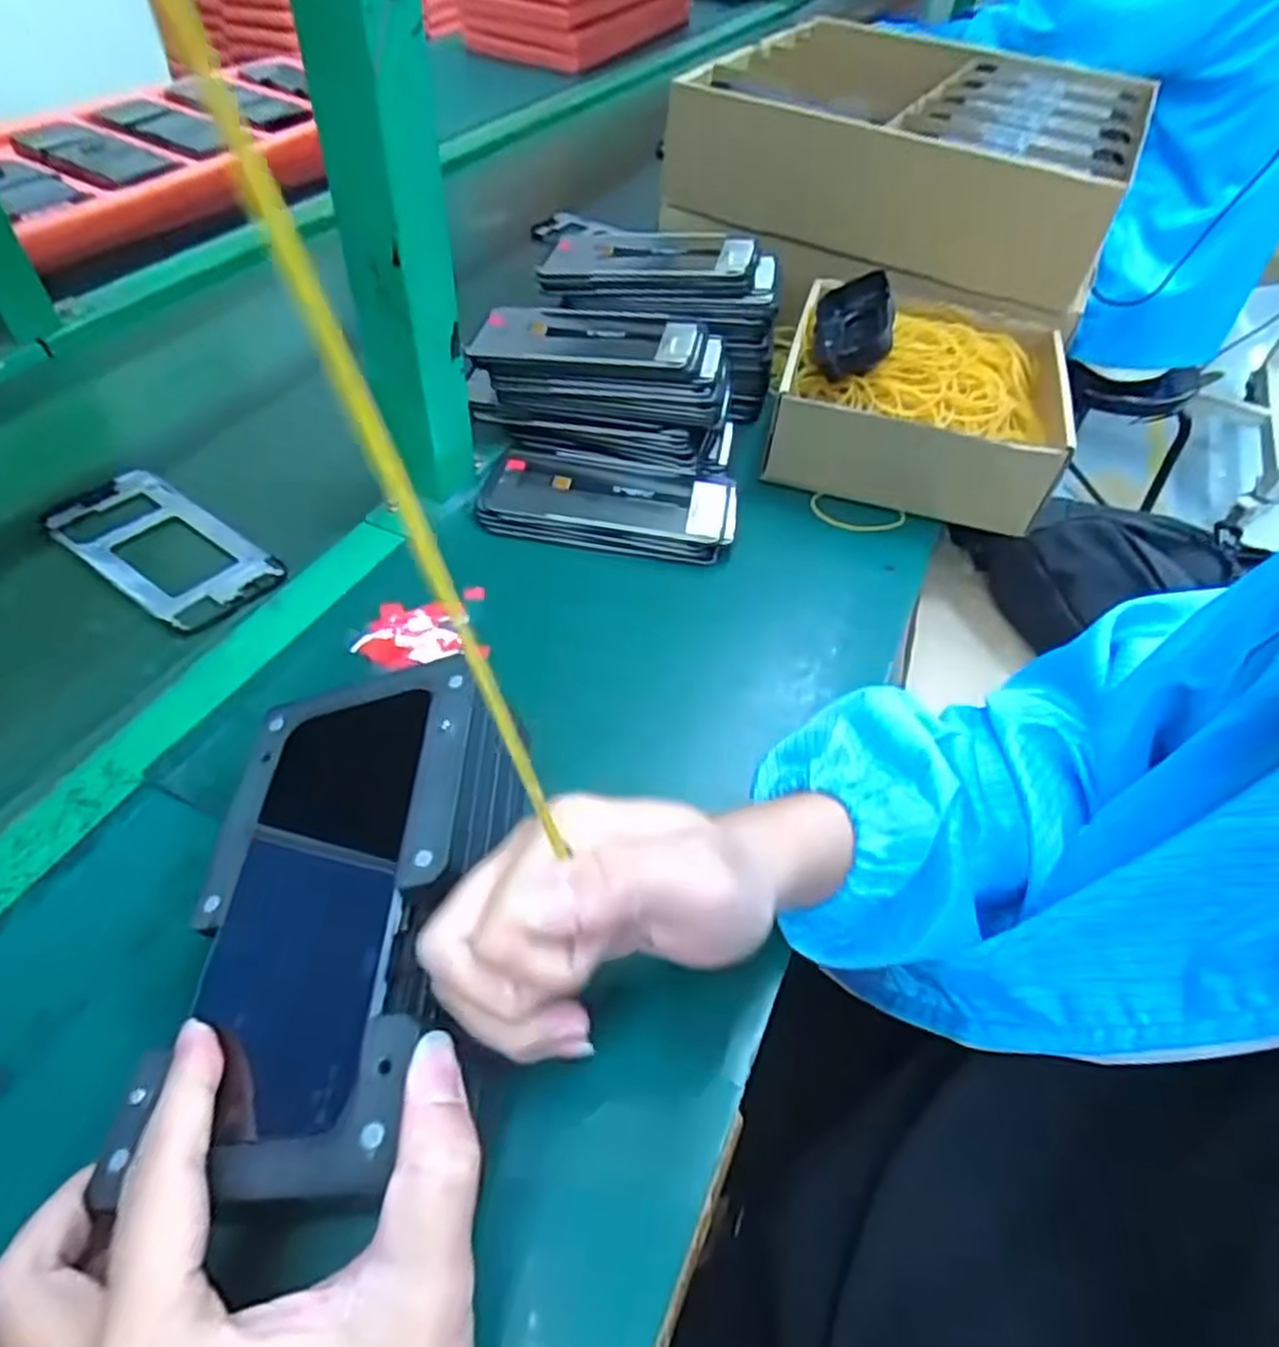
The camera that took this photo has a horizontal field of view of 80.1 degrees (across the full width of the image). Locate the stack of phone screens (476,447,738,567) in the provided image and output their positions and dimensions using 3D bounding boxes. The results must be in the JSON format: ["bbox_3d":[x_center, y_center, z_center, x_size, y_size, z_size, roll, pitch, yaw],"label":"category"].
[{"bbox_3d":[-0.023,-0.118,0.518,0.172,0.024,0.089,12,50,4],"label":"stack of phone screens"}]

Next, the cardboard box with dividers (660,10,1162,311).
[{"bbox_3d":[0.246,-0.478,0.696,0.351,0.108,0.348,22,52,12],"label":"cardboard box with dividers"}]

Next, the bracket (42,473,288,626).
[{"bbox_3d":[-0.302,-0.081,0.482,0.156,0.006,0.074,31,54,19],"label":"bracket"}]

